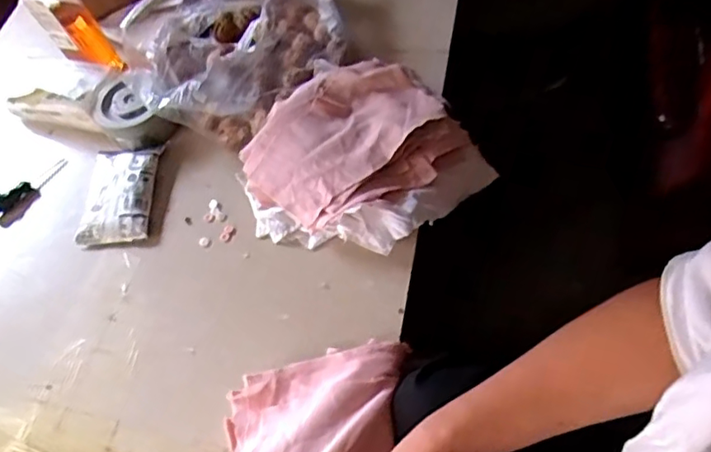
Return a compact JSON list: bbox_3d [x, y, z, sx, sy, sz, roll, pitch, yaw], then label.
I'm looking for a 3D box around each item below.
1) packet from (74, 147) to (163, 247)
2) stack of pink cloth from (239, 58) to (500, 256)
[{"bbox_3d":[-0.305,-0.043,0.742,0.095,0.034,0.140,-2,61,9],"label":"packet"},{"bbox_3d":[0.001,-0.081,0.690,0.277,0.081,0.236,-35,61,-10],"label":"stack of pink cloth"}]

